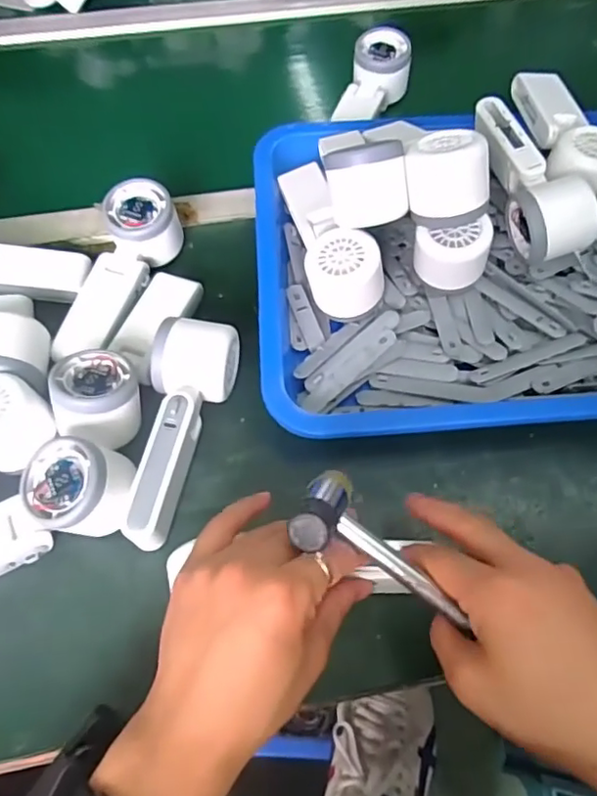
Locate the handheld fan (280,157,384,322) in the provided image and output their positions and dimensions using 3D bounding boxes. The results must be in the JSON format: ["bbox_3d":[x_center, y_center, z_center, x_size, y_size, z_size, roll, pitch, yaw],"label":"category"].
[{"bbox_3d":[0.023,-0.138,0.482,0.055,0.051,0.161,-12,60,-7],"label":"handheld fan"}]

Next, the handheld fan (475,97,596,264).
[{"bbox_3d":[0.190,-0.188,0.498,0.058,0.059,0.153,-4,59,-2],"label":"handheld fan"}]

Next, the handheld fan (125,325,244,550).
[{"bbox_3d":[-0.086,0.024,0.409,0.051,0.062,0.156,10,60,6],"label":"handheld fan"}]

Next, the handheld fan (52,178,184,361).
[{"bbox_3d":[-0.148,-0.099,0.482,0.055,0.044,0.167,17,74,10],"label":"handheld fan"}]

